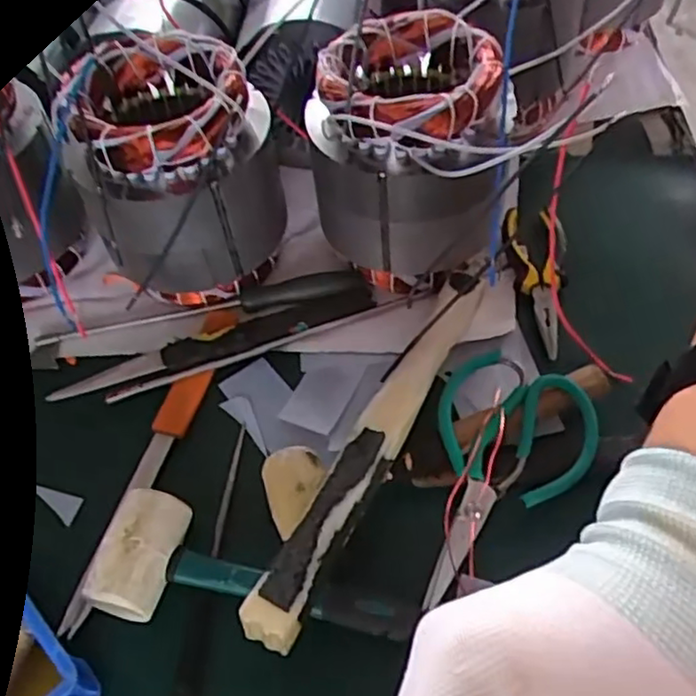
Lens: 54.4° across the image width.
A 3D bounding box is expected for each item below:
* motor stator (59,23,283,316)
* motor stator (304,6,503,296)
[{"bbox_3d":[-0.127,-0.133,0.545,0.134,0.172,0.134,-13,56,-6],"label":"motor stator"},{"bbox_3d":[0.042,-0.133,0.526,0.140,0.180,0.158,-1,56,2],"label":"motor stator"}]

